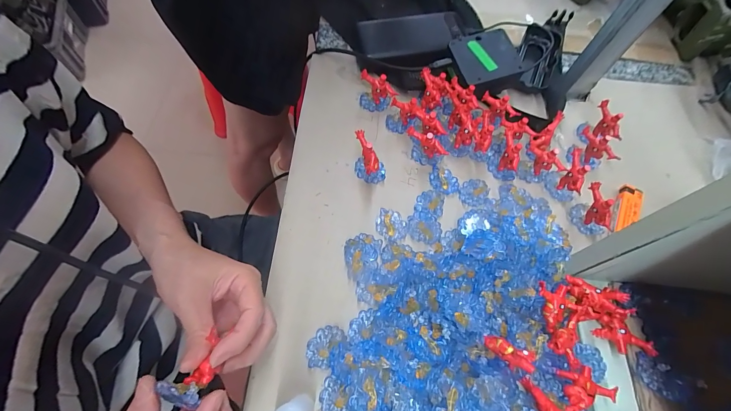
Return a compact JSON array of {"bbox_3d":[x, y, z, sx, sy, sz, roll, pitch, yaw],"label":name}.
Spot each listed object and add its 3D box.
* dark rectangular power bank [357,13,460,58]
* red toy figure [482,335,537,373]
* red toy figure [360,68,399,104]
[{"bbox_3d":[0.064,-0.234,0.451,0.140,0.020,0.065,-5,62,-4],"label":"dark rectangular power bank"},{"bbox_3d":[0.113,0.117,0.257,0.038,0.009,0.016,22,61,35],"label":"red toy figure"},{"bbox_3d":[0.016,-0.144,0.403,0.043,0.047,0.021,22,63,10],"label":"red toy figure"}]

